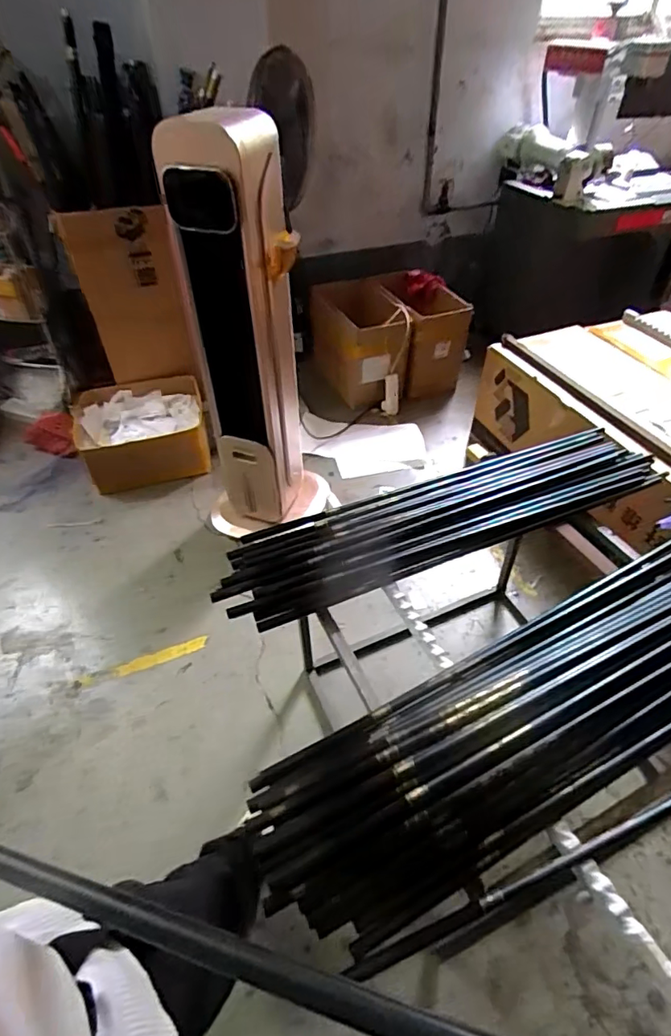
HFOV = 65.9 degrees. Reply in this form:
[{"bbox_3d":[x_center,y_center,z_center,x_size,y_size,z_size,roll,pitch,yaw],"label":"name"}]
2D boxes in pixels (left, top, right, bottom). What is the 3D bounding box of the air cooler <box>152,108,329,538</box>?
[{"bbox_3d":[-0.260,-0.490,1.559,0.389,1.144,0.352,-7,45,-6],"label":"air cooler"}]

